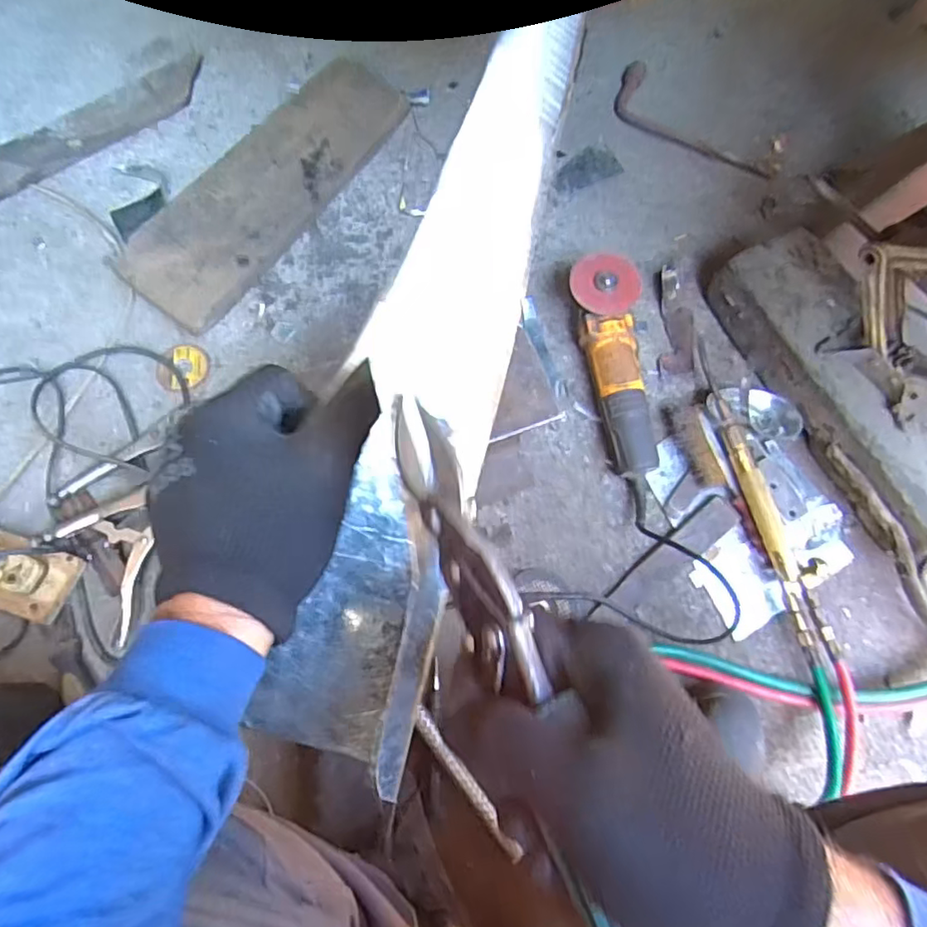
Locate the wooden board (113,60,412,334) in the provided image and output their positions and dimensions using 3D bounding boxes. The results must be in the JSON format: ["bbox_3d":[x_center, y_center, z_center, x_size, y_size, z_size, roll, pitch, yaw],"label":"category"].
[{"bbox_3d":[-0.275,-0.391,0.855,0.176,0.028,0.453,41,79,10],"label":"wooden board"}]

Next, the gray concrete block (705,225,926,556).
[{"bbox_3d":[0.486,-0.102,0.756,0.129,0.132,0.413,-26,75,-9],"label":"gray concrete block"}]

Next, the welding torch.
[{"bbox_3d":[0.363,0.031,0.735,0.042,0.065,0.424,-12,73,-5],"label":"welding torch"}]

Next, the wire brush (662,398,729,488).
[{"bbox_3d":[0.294,-0.028,0.770,0.047,0.034,0.121,-11,73,-5],"label":"wire brush"}]

